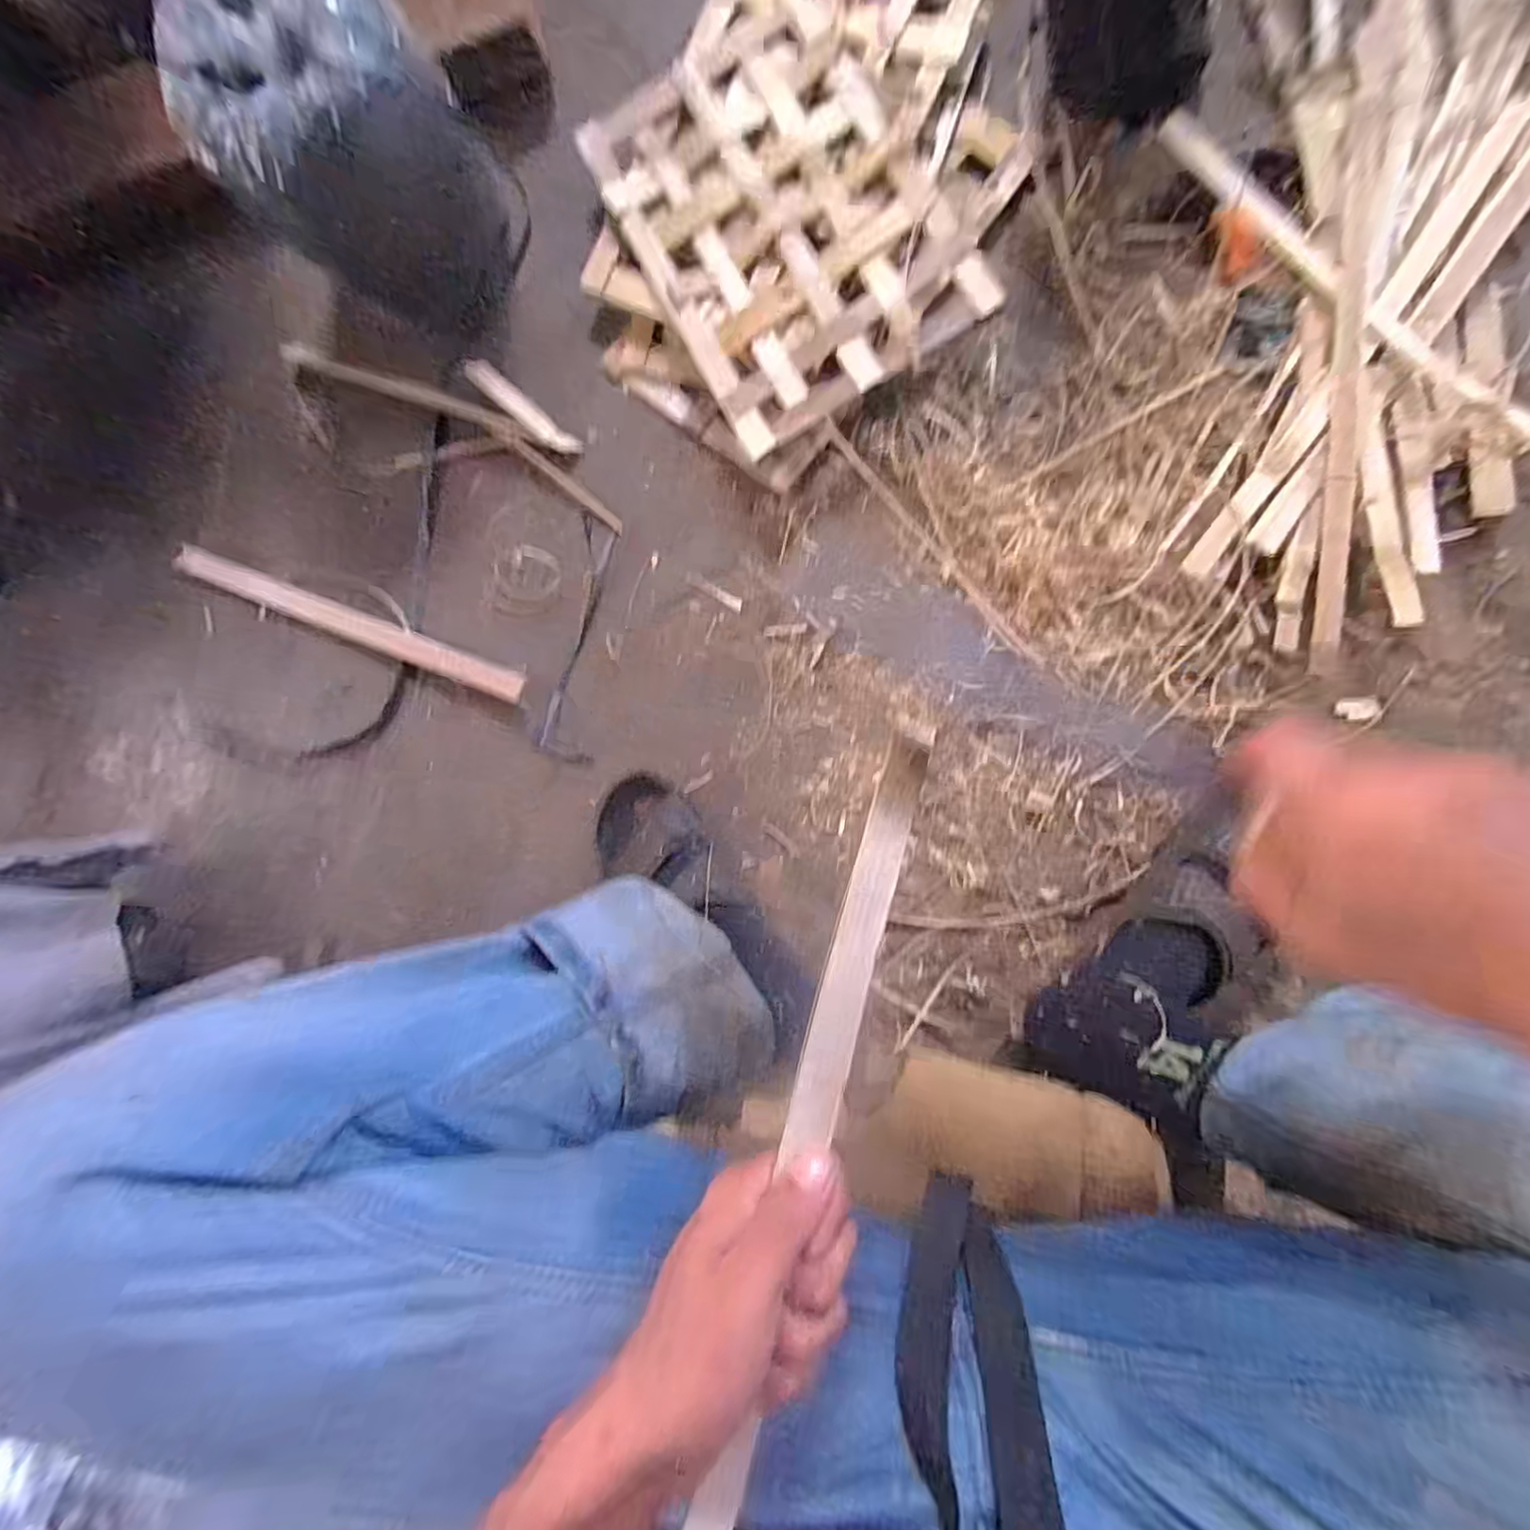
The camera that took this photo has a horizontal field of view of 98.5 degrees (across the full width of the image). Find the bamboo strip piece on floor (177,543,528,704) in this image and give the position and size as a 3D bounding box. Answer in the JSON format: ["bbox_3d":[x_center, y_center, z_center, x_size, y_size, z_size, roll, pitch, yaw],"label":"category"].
[{"bbox_3d":[-0.415,-0.140,0.655,0.394,0.017,0.030,21,95,8],"label":"bamboo strip piece on floor"}]

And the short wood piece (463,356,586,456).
[{"bbox_3d":[-0.225,-0.331,0.615,0.121,0.012,0.023,39,97,-9],"label":"short wood piece"}]

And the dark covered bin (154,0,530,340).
[{"bbox_3d":[-0.327,-0.497,0.543,0.195,0.184,0.174,40,95,7],"label":"dark covered bin"}]

